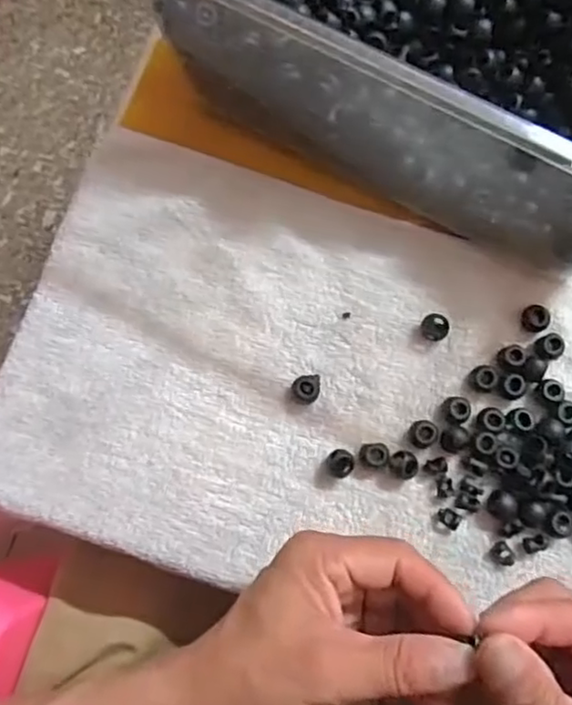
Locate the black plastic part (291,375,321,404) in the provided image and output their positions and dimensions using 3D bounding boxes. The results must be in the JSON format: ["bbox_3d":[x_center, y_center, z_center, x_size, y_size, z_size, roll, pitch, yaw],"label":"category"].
[{"bbox_3d":[0.011,0.020,0.359,0.016,0.012,0.016,0,77,-1],"label":"black plastic part"}]

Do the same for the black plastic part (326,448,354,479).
[{"bbox_3d":[0.030,0.060,0.350,0.015,0.011,0.015,0,77,-1],"label":"black plastic part"}]

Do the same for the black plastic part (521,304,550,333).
[{"bbox_3d":[0.143,-0.019,0.370,0.014,0.008,0.015,0,77,-1],"label":"black plastic part"}]

